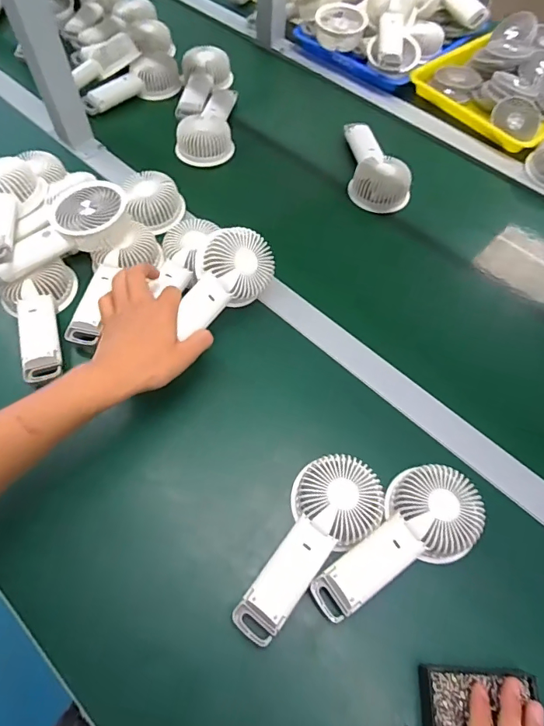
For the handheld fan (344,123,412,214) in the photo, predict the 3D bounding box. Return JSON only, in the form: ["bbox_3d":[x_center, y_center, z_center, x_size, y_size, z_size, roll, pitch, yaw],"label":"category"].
[{"bbox_3d":[0.157,-0.307,0.696,0.080,0.055,0.154,-3,61,-3],"label":"handheld fan"}]

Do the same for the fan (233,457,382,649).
[{"bbox_3d":[0.031,0.161,0.415,0.081,0.031,0.178,38,66,17],"label":"fan"}]

